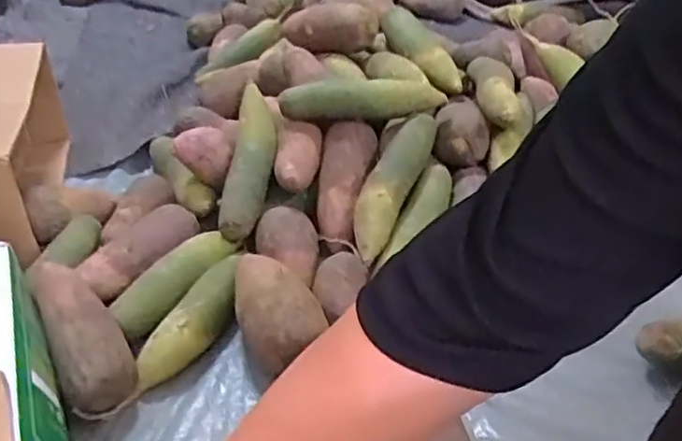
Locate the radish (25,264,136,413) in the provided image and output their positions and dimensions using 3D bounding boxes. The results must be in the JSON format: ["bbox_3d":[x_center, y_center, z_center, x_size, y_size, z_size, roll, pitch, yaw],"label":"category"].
[{"bbox_3d":[-0.257,0.102,0.636,0.069,0.052,0.175,-22,61,-28],"label":"radish"}]

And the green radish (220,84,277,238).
[{"bbox_3d":[-0.109,-0.079,0.809,0.052,0.045,0.216,2,55,4],"label":"green radish"}]

